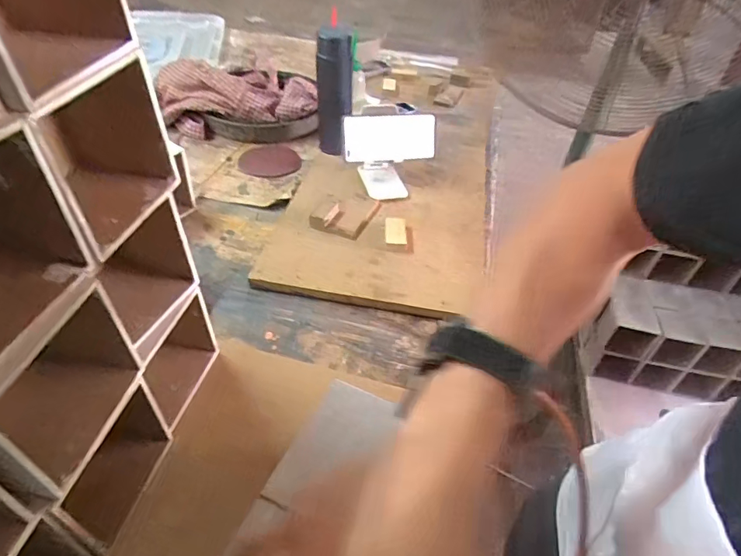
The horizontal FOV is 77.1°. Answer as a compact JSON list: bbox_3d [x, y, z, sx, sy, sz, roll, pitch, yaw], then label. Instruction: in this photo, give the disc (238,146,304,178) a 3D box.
[{"bbox_3d":[-0.189,-0.221,0.876,0.110,0.011,0.103,2,44,-2],"label":"disc"}]

